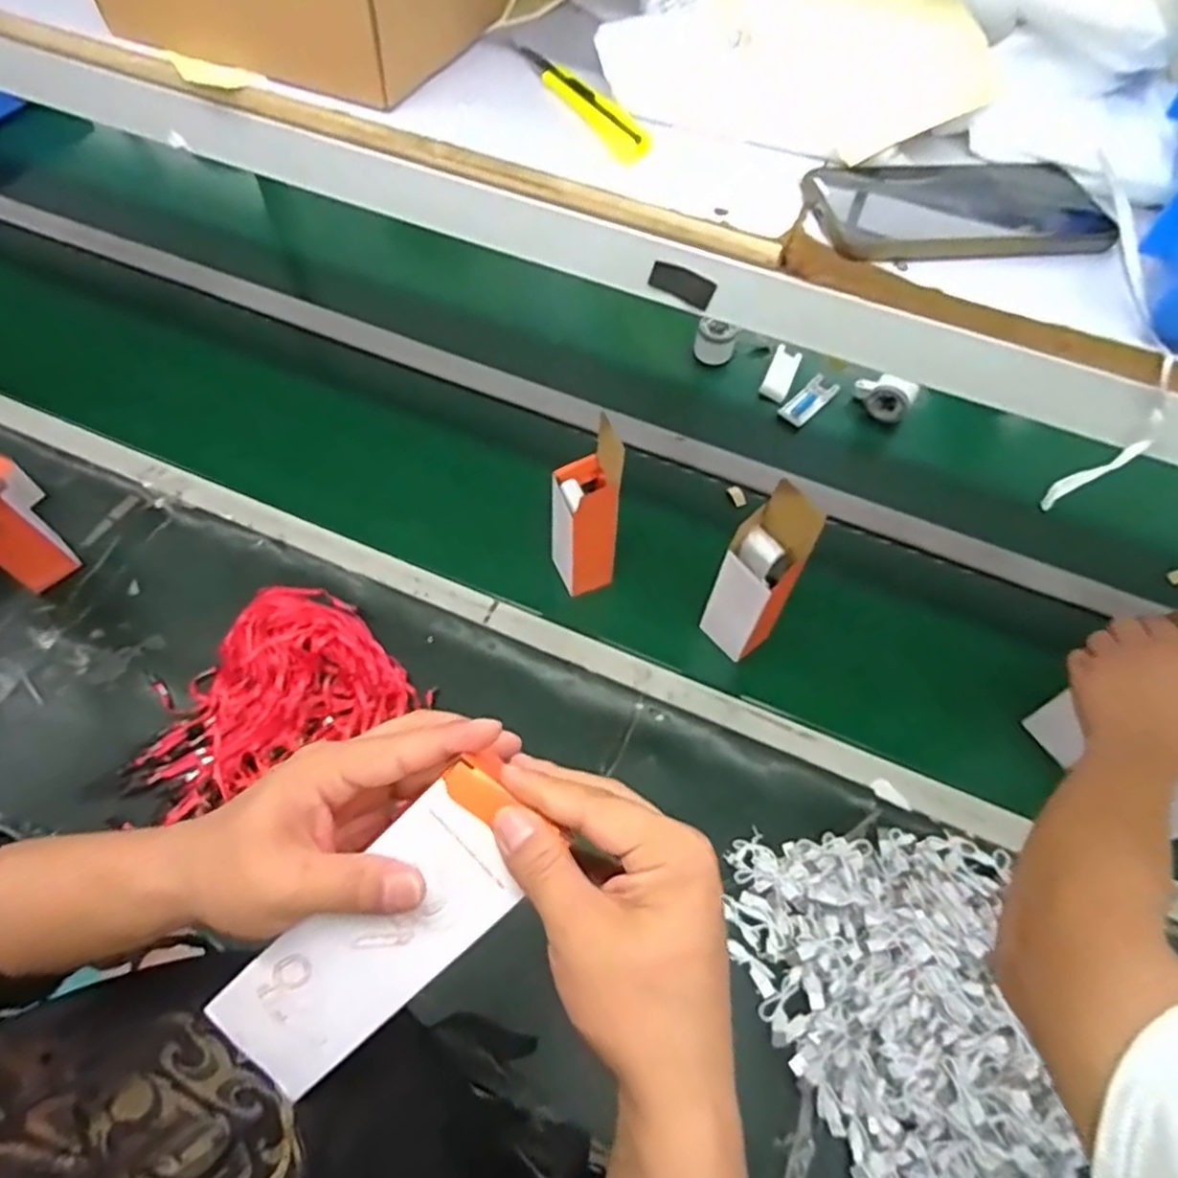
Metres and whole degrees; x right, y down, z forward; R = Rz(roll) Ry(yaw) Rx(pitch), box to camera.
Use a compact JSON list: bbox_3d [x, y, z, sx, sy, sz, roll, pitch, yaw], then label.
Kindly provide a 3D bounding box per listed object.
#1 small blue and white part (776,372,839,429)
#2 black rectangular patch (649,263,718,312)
[{"bbox_3d":[0.323,-0.276,1.056,0.094,0.007,0.042,-42,77,-12],"label":"small blue and white part"},{"bbox_3d":[0.054,-0.177,0.420,0.039,0.021,0.004,20,61,9],"label":"black rectangular patch"}]

